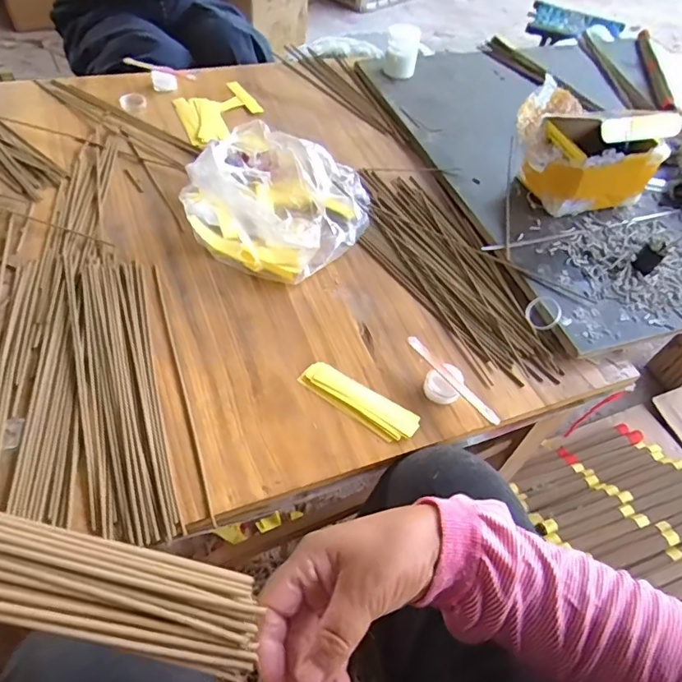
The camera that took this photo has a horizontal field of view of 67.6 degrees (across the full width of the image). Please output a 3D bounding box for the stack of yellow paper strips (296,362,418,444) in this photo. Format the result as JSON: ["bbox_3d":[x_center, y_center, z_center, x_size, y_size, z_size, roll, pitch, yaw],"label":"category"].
[{"bbox_3d":[0.017,0.060,0.507,0.123,0.006,0.039,27,56,16],"label":"stack of yellow paper strips"}]

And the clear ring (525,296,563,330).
[{"bbox_3d":[0.234,-0.032,0.586,0.040,0.012,0.040,-9,68,23],"label":"clear ring"}]

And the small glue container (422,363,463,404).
[{"bbox_3d":[0.106,0.046,0.520,0.038,0.028,0.034,-19,56,-17],"label":"small glue container"}]

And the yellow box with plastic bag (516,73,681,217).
[{"bbox_3d":[0.336,-0.274,0.705,0.165,0.106,0.178,-17,55,-16],"label":"yellow box with plastic bag"}]

